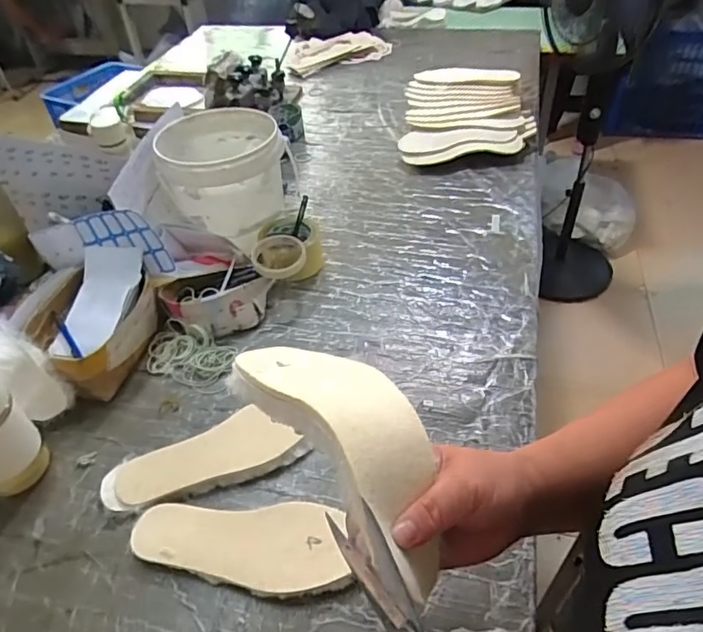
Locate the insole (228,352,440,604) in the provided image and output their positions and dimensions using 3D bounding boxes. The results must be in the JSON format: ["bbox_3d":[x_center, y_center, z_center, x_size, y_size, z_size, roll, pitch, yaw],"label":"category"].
[{"bbox_3d":[-0.004,0.067,0.343,0.090,0.044,0.219,-25,41,-22],"label":"insole"}]

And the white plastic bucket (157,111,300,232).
[{"bbox_3d":[-0.225,-0.258,0.948,0.221,0.150,0.209,-17,45,-13],"label":"white plastic bucket"}]

